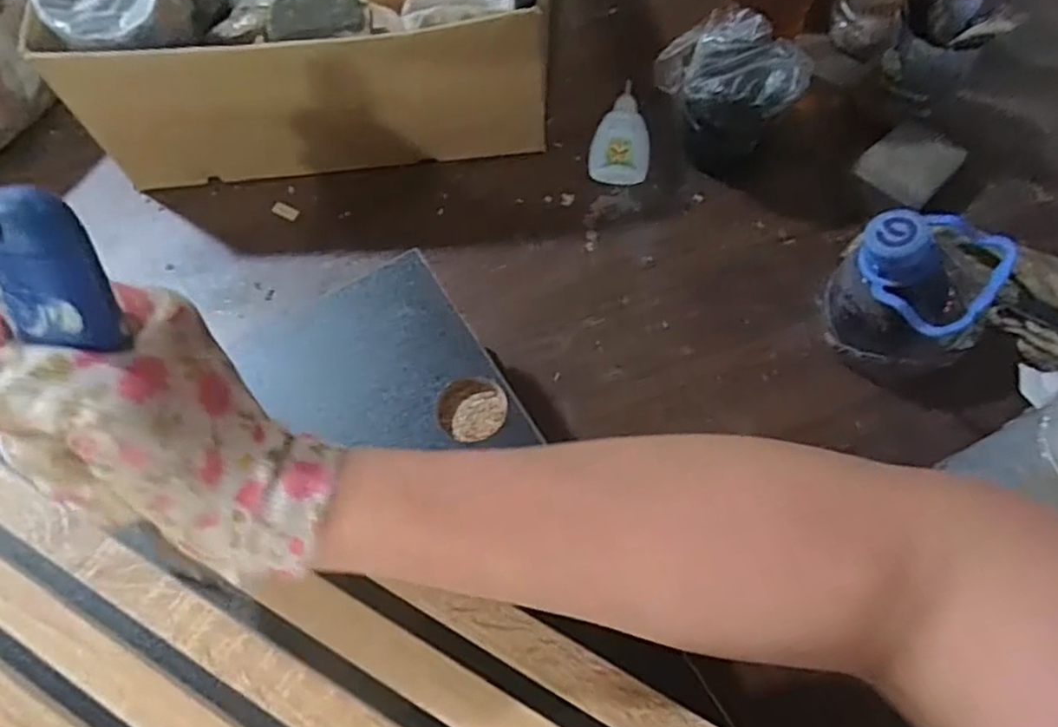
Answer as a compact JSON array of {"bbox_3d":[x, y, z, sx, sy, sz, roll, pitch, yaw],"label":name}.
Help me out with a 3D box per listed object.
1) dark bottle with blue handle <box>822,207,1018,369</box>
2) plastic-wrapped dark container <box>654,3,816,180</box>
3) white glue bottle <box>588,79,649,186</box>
[{"bbox_3d":[0.226,-0.040,0.408,0.067,0.099,0.075,-26,68,-9],"label":"dark bottle with blue handle"},{"bbox_3d":[0.138,-0.184,0.481,0.081,0.083,0.091,-15,67,-5],"label":"plastic-wrapped dark container"},{"bbox_3d":[0.069,-0.170,0.514,0.041,0.015,0.082,8,67,5],"label":"white glue bottle"}]

